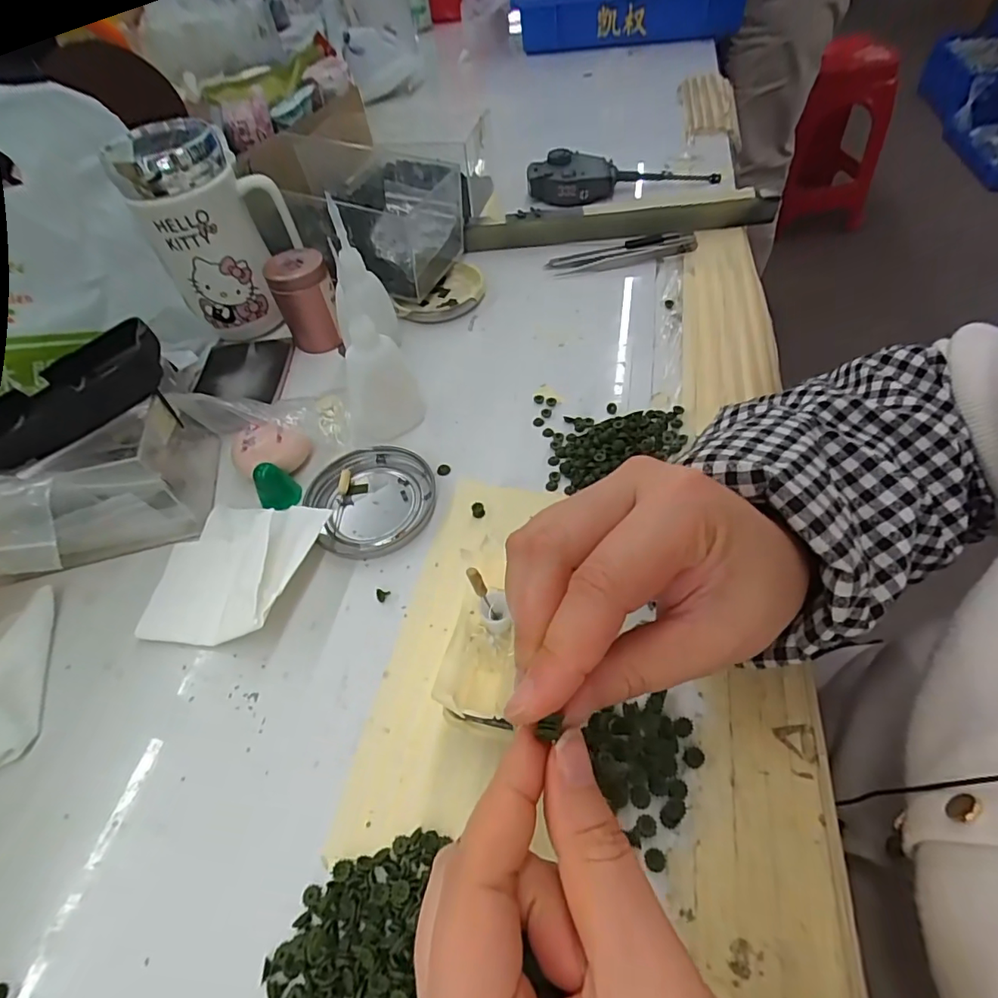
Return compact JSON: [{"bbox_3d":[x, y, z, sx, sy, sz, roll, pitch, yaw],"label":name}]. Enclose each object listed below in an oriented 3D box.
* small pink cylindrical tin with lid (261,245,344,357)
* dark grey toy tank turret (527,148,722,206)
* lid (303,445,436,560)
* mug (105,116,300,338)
[{"bbox_3d":[-0.148,-0.152,0.412,0.044,0.068,0.035,-20,54,-10],"label":"small pink cylindrical tin with lid"},{"bbox_3d":[0.124,-0.330,0.531,0.187,0.030,0.048,-4,53,2],"label":"dark grey toy tank turret"},{"bbox_3d":[-0.079,0.000,0.322,0.076,0.009,0.076,-3,53,3],"label":"lid"},{"bbox_3d":[-0.209,-0.199,0.404,0.098,0.135,0.066,-29,56,-16],"label":"mug"}]

